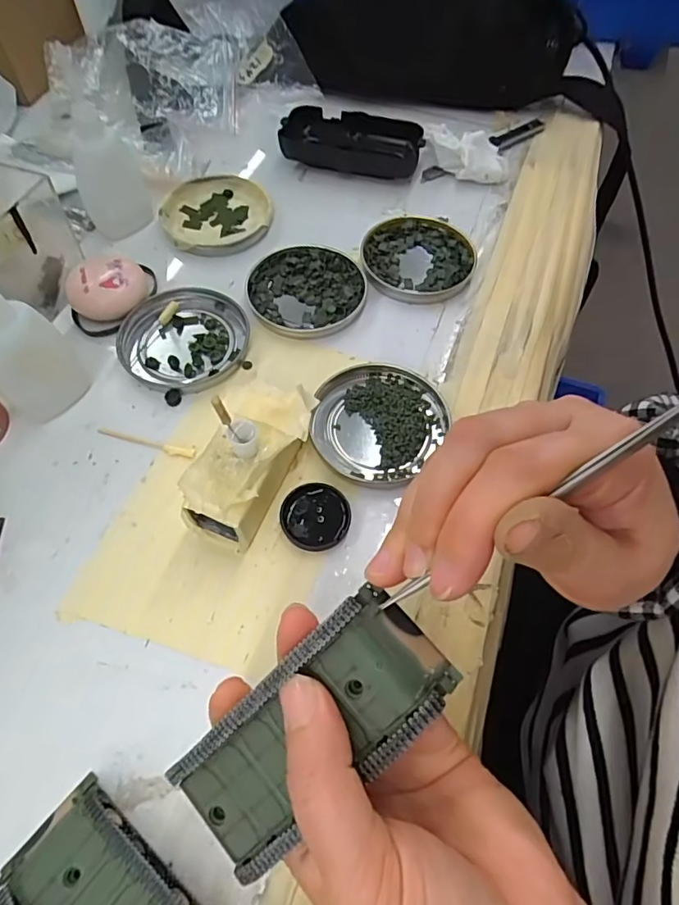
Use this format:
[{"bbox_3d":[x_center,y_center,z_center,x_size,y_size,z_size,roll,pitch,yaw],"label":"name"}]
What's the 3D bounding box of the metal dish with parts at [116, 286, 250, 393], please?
[{"bbox_3d":[-0.098,-0.072,0.331,0.074,0.009,0.078,1,61,-1],"label":"metal dish with parts"}]

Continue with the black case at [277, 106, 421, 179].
[{"bbox_3d":[0.009,-0.250,0.424,0.109,0.025,0.046,9,61,4],"label":"black case"}]

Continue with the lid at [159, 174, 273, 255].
[{"bbox_3d":[-0.090,-0.179,0.391,0.077,0.014,0.077,1,61,-1],"label":"lid"}]

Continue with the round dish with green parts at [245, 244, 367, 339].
[{"bbox_3d":[-0.022,-0.109,0.353,0.077,0.008,0.076,1,61,-1],"label":"round dish with green parts"}]

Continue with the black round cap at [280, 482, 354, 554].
[{"bbox_3d":[-0.012,0.033,0.274,0.035,0.009,0.034,1,61,-1],"label":"black round cap"}]

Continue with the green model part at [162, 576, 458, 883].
[{"bbox_3d":[-0.010,0.090,0.169,0.095,0.022,0.042,-44,68,5],"label":"green model part"}]

